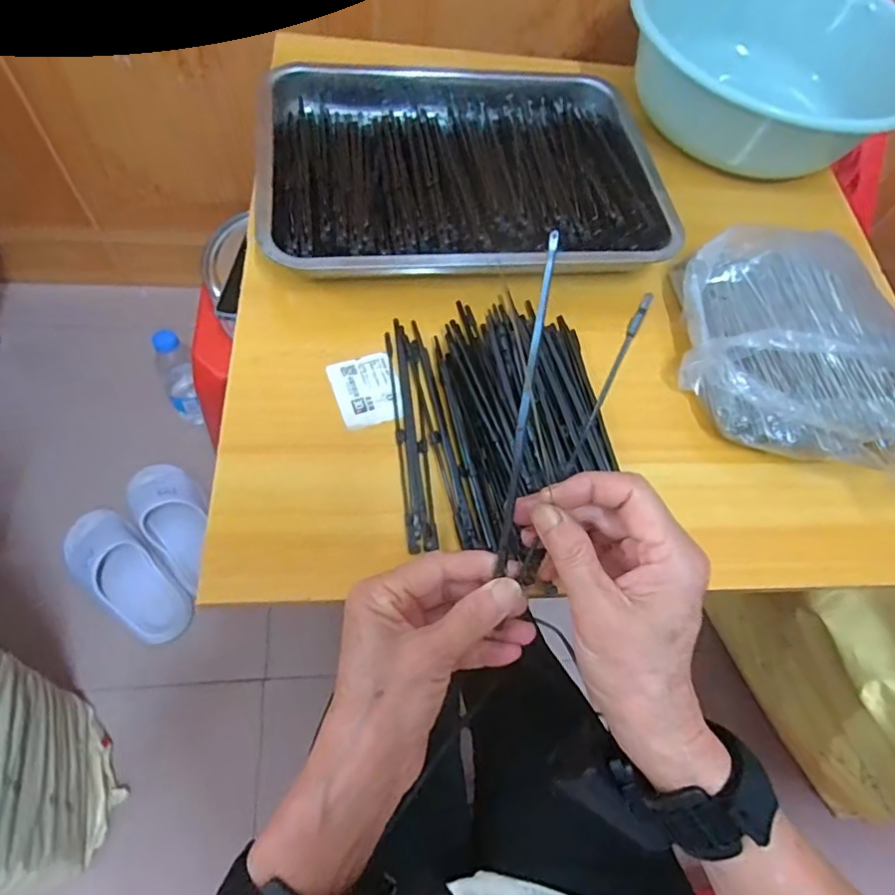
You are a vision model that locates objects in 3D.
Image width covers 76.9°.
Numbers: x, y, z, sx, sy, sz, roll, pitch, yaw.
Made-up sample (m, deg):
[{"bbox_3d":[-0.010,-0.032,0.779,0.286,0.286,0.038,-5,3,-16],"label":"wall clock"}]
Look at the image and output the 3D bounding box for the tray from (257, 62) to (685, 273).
[{"bbox_3d":[0.007,-0.268,0.511,0.340,0.041,0.301,-5,66,-10],"label":"tray"}]

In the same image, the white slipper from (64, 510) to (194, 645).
[{"bbox_3d":[-0.460,0.183,0.806,0.227,0.055,0.092,40,66,11],"label":"white slipper"}]

